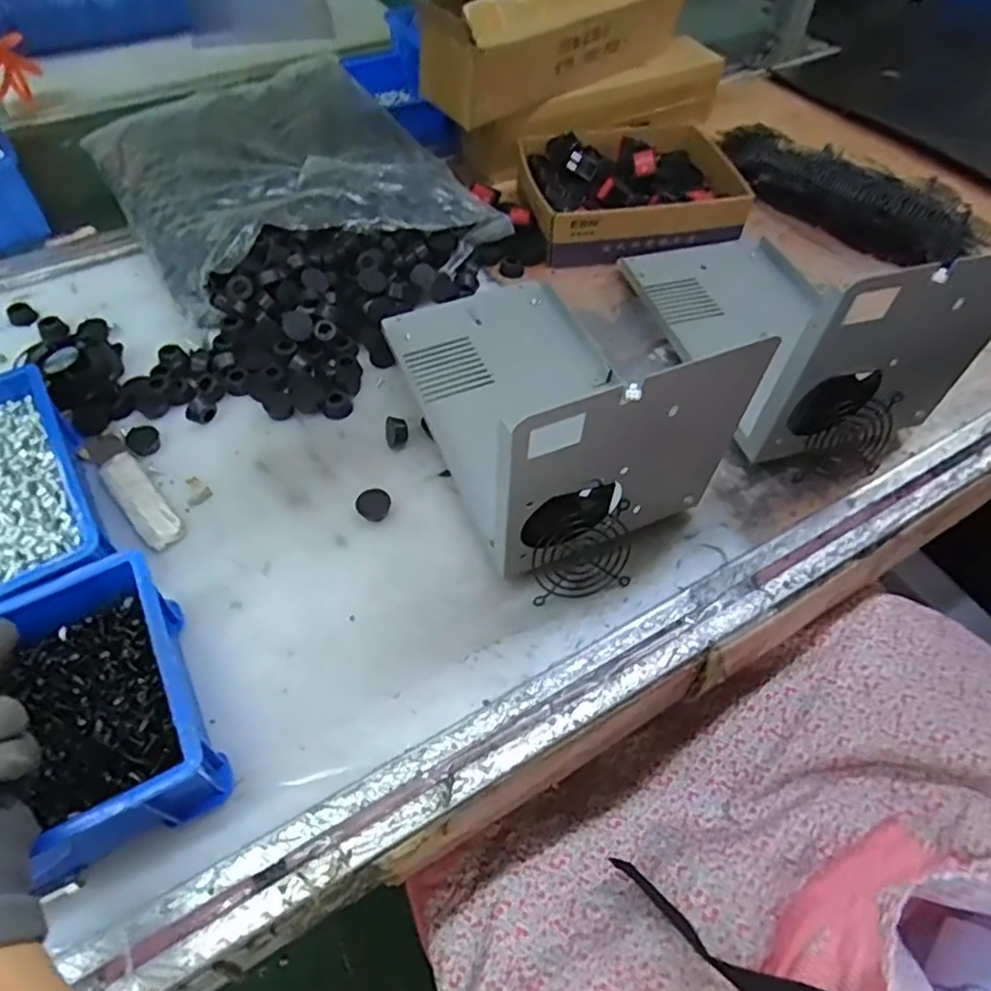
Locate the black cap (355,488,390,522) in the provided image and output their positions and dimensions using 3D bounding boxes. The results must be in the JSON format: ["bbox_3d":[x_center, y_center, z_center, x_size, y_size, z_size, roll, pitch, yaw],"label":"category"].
[{"bbox_3d":[-0.089,0.007,0.478,0.024,0.014,0.020,-16,57,-12],"label":"black cap"}]

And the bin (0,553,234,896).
[{"bbox_3d":[-0.261,0.133,0.343,0.194,0.068,0.145,-24,59,-16],"label":"bin"}]

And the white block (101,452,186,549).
[{"bbox_3d":[-0.262,0.001,0.480,0.028,0.008,0.101,-36,63,-23],"label":"white block"}]

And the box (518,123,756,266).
[{"bbox_3d":[0.134,-0.316,0.667,0.211,0.059,0.151,-7,54,-6],"label":"box"}]

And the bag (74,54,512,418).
[{"bbox_3d":[-0.201,-0.292,0.641,0.303,0.078,0.477,-31,62,-21],"label":"bag"}]

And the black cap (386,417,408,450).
[{"bbox_3d":[-0.078,-0.049,0.518,0.017,0.025,0.016,1,56,-1],"label":"black cap"}]

